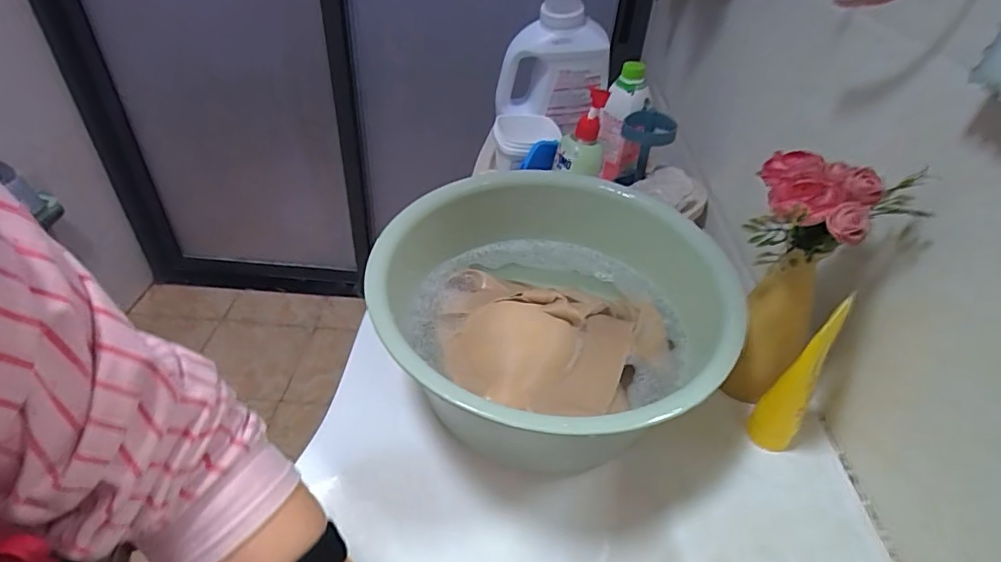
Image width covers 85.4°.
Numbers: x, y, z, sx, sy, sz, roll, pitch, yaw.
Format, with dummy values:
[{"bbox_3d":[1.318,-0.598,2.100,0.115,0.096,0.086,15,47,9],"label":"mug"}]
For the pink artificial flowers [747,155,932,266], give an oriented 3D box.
[{"bbox_3d":[0.238,-0.050,0.398,0.107,0.070,0.073,25,45,22],"label":"pink artificial flowers"}]

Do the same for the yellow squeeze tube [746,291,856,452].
[{"bbox_3d":[0.243,0.078,0.436,0.034,0.146,0.034,34,48,29],"label":"yellow squeeze tube"}]

